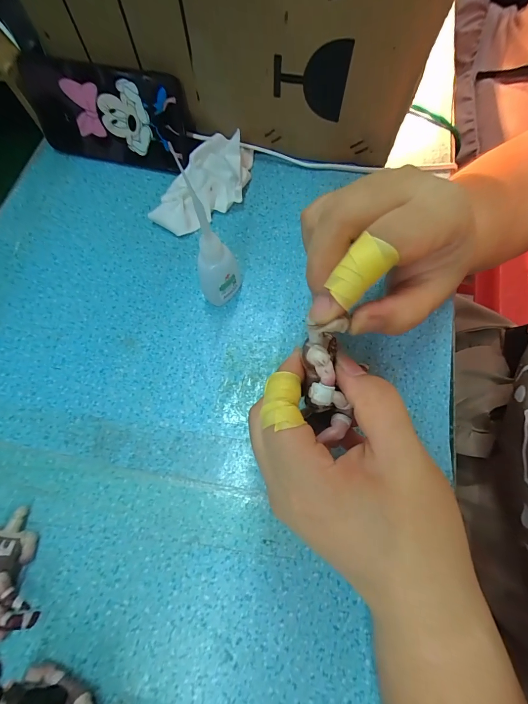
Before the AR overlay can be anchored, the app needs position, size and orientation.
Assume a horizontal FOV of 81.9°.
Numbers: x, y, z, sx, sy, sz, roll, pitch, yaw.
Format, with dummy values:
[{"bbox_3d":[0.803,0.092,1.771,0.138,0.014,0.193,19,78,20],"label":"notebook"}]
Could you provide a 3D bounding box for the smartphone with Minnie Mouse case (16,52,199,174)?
[{"bbox_3d":[-0.145,-0.221,0.288,0.153,0.075,0.010,13,49,5],"label":"smartphone with Minnie Mouse case"}]

